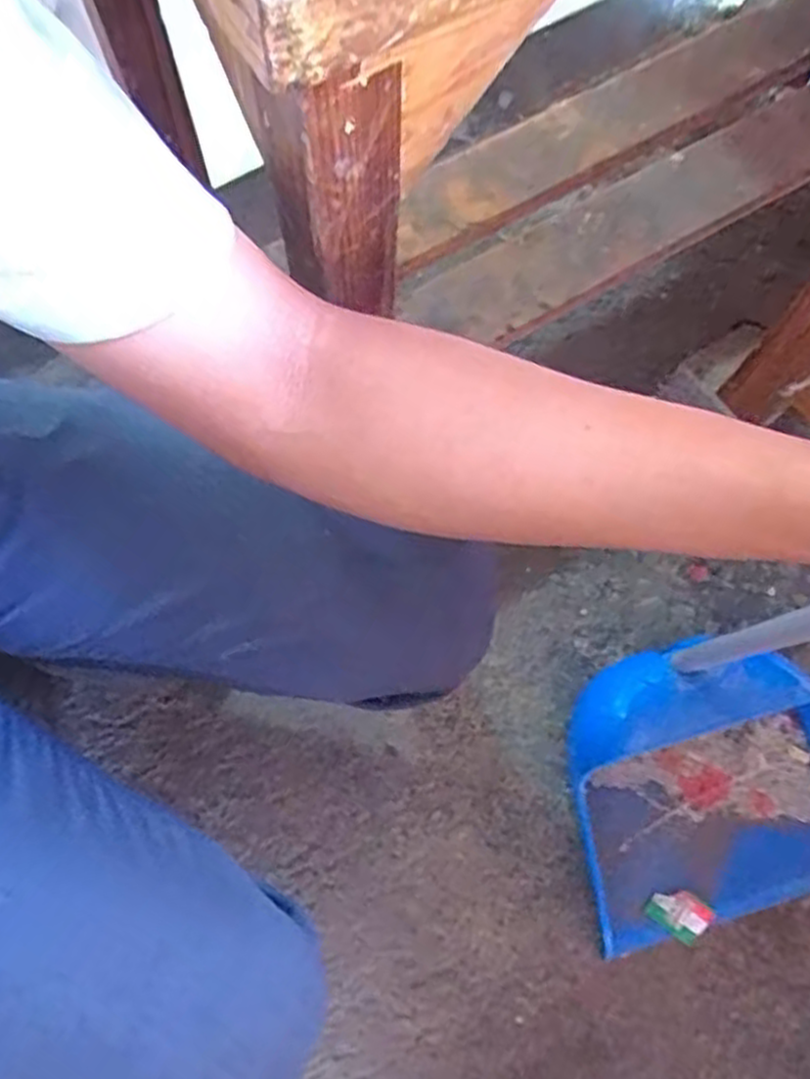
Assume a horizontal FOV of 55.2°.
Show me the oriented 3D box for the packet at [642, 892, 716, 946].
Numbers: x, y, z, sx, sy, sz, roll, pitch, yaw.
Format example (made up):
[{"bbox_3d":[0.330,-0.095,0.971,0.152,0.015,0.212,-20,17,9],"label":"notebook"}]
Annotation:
[{"bbox_3d":[0.236,0.321,0.665,0.049,0.012,0.036,35,74,12],"label":"packet"}]

